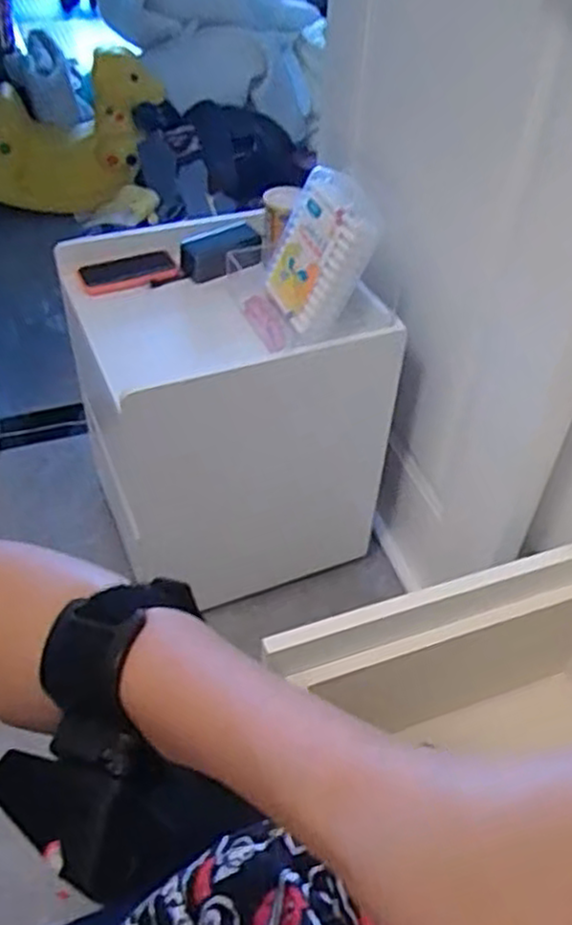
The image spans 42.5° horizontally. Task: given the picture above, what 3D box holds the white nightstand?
[{"bbox_3d":[-0.101,-0.085,1.265,0.432,0.542,0.404,-16,49,-17],"label":"white nightstand"}]

